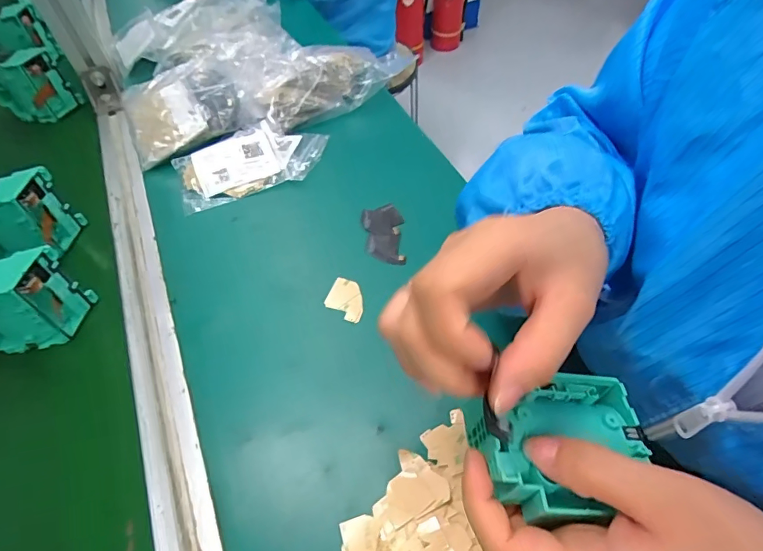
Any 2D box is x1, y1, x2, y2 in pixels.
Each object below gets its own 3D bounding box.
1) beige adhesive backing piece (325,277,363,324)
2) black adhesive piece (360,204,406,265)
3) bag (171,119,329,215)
[{"bbox_3d":[-0.029,0.020,0.382,0.033,0.004,0.036,17,56,14],"label":"beige adhesive backing piece"},{"bbox_3d":[0.003,-0.039,0.428,0.038,0.005,0.071,-8,54,-3],"label":"black adhesive piece"},{"bbox_3d":[-0.138,-0.128,0.484,0.155,0.025,0.094,-18,55,-10],"label":"bag"}]

